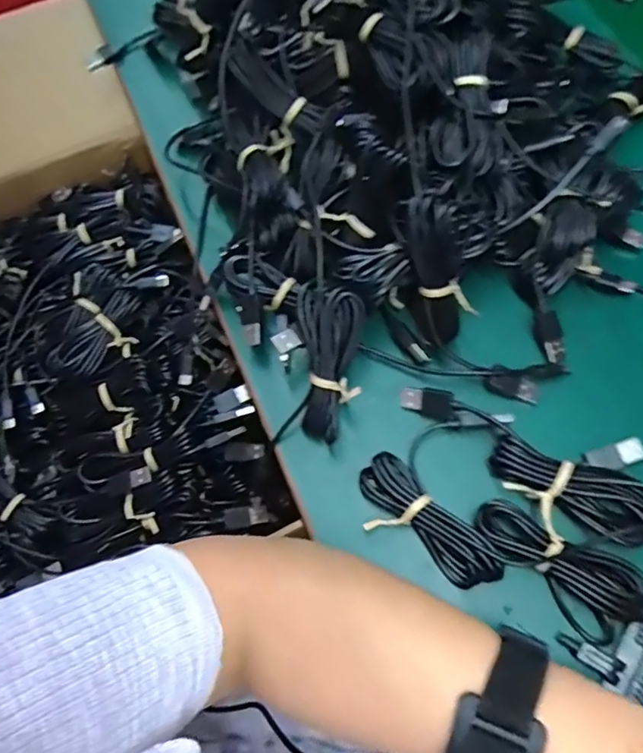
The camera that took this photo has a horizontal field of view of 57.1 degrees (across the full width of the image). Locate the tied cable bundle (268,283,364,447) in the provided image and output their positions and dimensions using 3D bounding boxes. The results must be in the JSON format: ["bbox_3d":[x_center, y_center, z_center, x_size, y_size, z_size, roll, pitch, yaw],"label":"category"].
[{"bbox_3d":[0.000,-0.005,0.341,0.041,0.022,0.093,10,98,7],"label":"tied cable bundle"}]

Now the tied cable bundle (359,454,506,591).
[{"bbox_3d":[0.055,0.081,0.322,0.035,0.024,0.086,-42,72,-12],"label":"tied cable bundle"}]

